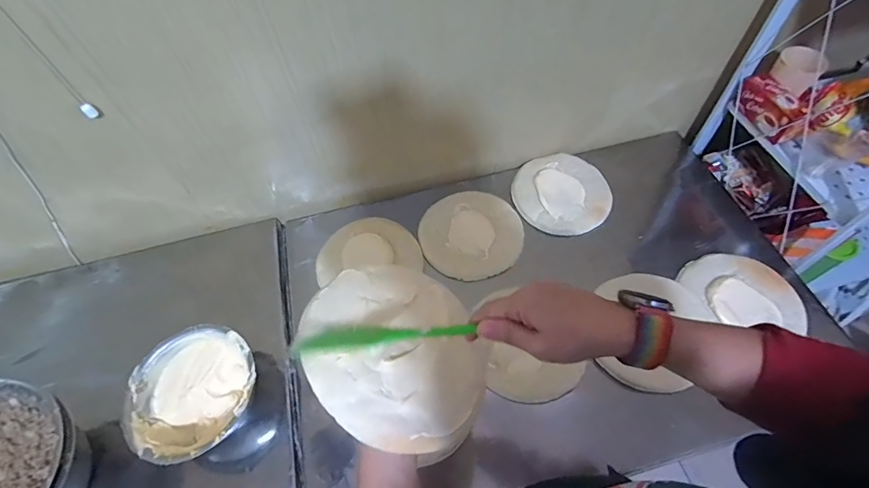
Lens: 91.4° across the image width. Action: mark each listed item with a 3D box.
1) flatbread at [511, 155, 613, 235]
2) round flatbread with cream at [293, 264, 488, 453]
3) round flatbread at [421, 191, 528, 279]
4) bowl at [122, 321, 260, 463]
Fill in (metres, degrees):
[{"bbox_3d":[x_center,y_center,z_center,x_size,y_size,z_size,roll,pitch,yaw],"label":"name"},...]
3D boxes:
[{"bbox_3d":[0.259,-0.109,0.864,0.194,0.025,0.179,-1,58,2],"label":"flatbread"},{"bbox_3d":[-0.029,0.097,0.415,0.183,0.021,0.189,20,42,-19],"label":"round flatbread with cream"},{"bbox_3d":[0.070,-0.023,0.835,0.191,0.023,0.190,-1,58,2],"label":"round flatbread"},{"bbox_3d":[-0.361,0.232,0.657,0.185,0.086,0.184,-1,58,2],"label":"bowl"}]

